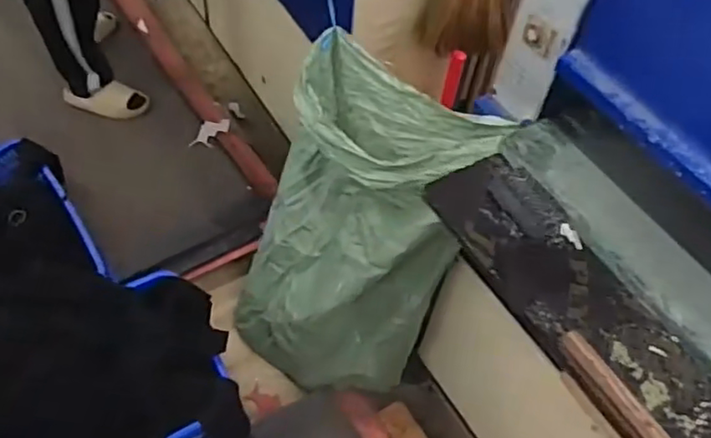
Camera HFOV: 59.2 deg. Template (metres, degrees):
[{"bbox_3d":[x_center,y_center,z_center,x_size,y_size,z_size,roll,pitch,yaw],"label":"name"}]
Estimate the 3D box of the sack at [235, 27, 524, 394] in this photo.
[{"bbox_3d":[-0.008,0.031,1.425,0.488,0.864,0.459,29,57,14],"label":"sack"}]

